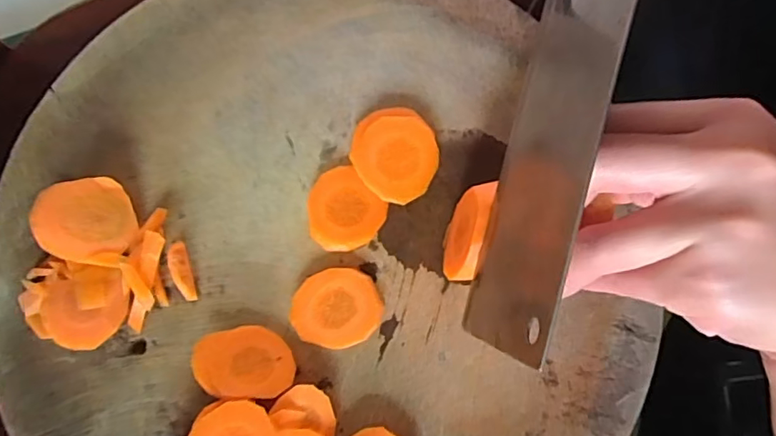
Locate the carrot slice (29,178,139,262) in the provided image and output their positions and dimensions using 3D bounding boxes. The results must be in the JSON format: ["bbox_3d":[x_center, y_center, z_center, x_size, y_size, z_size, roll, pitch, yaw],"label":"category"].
[{"bbox_3d":[-0.149,0.000,0.265,0.043,0.004,0.037,-12,87,-34],"label":"carrot slice"}]

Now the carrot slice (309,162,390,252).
[{"bbox_3d":[-0.025,-0.004,0.281,0.038,0.005,0.040,-43,82,-6],"label":"carrot slice"}]

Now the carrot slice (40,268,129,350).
[{"bbox_3d":[-0.148,0.046,0.263,0.039,0.004,0.035,-10,75,-11],"label":"carrot slice"}]

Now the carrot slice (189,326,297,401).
[{"bbox_3d":[-0.070,0.069,0.260,0.047,0.004,0.035,0,58,-9],"label":"carrot slice"}]

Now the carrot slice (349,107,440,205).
[{"bbox_3d":[0.004,-0.033,0.281,0.043,0.011,0.049,-30,81,-4],"label":"carrot slice"}]

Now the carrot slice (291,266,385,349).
[{"bbox_3d":[-0.026,0.045,0.271,0.044,0.008,0.038,-3,80,1],"label":"carrot slice"}]

